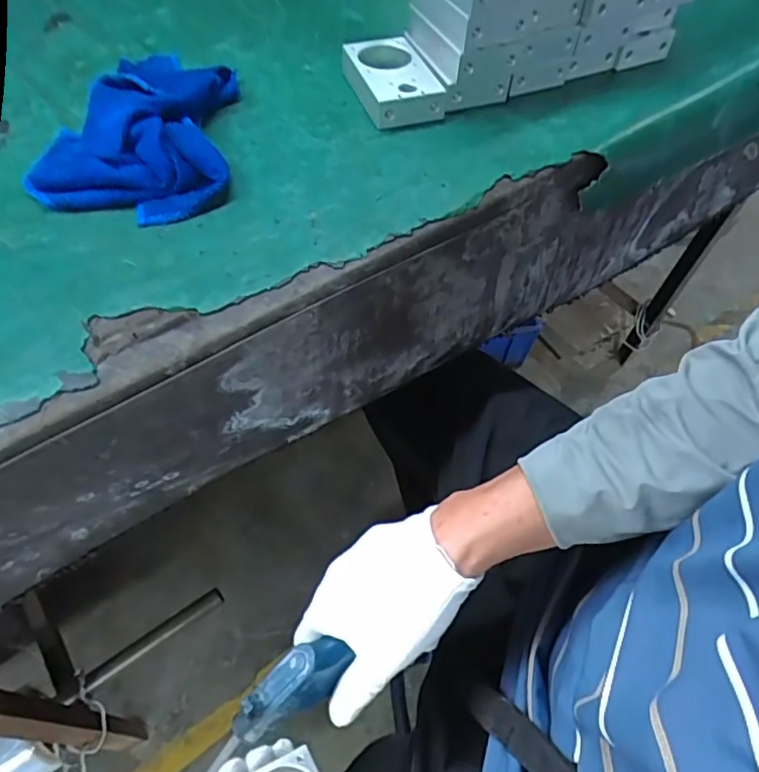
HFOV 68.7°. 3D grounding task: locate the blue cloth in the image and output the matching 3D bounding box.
[{"bbox_3d":[-0.183,-0.214,0.440,0.140,0.045,0.209,2,57,-2],"label":"blue cloth"}]

